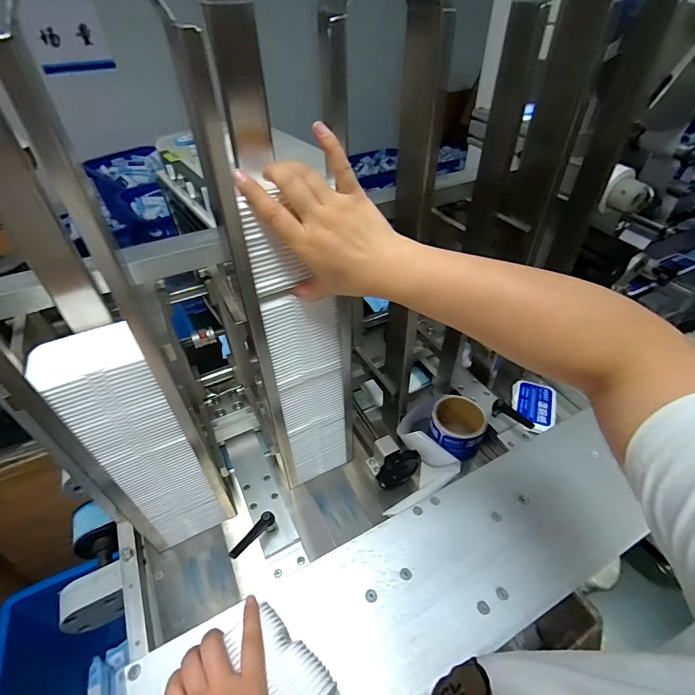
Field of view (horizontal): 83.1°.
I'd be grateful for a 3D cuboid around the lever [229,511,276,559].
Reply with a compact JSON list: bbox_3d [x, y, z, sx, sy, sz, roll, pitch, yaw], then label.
[{"bbox_3d":[-0.117,0.239,0.497,0.014,0.028,0.080,21,28,23],"label":"lever"}]

